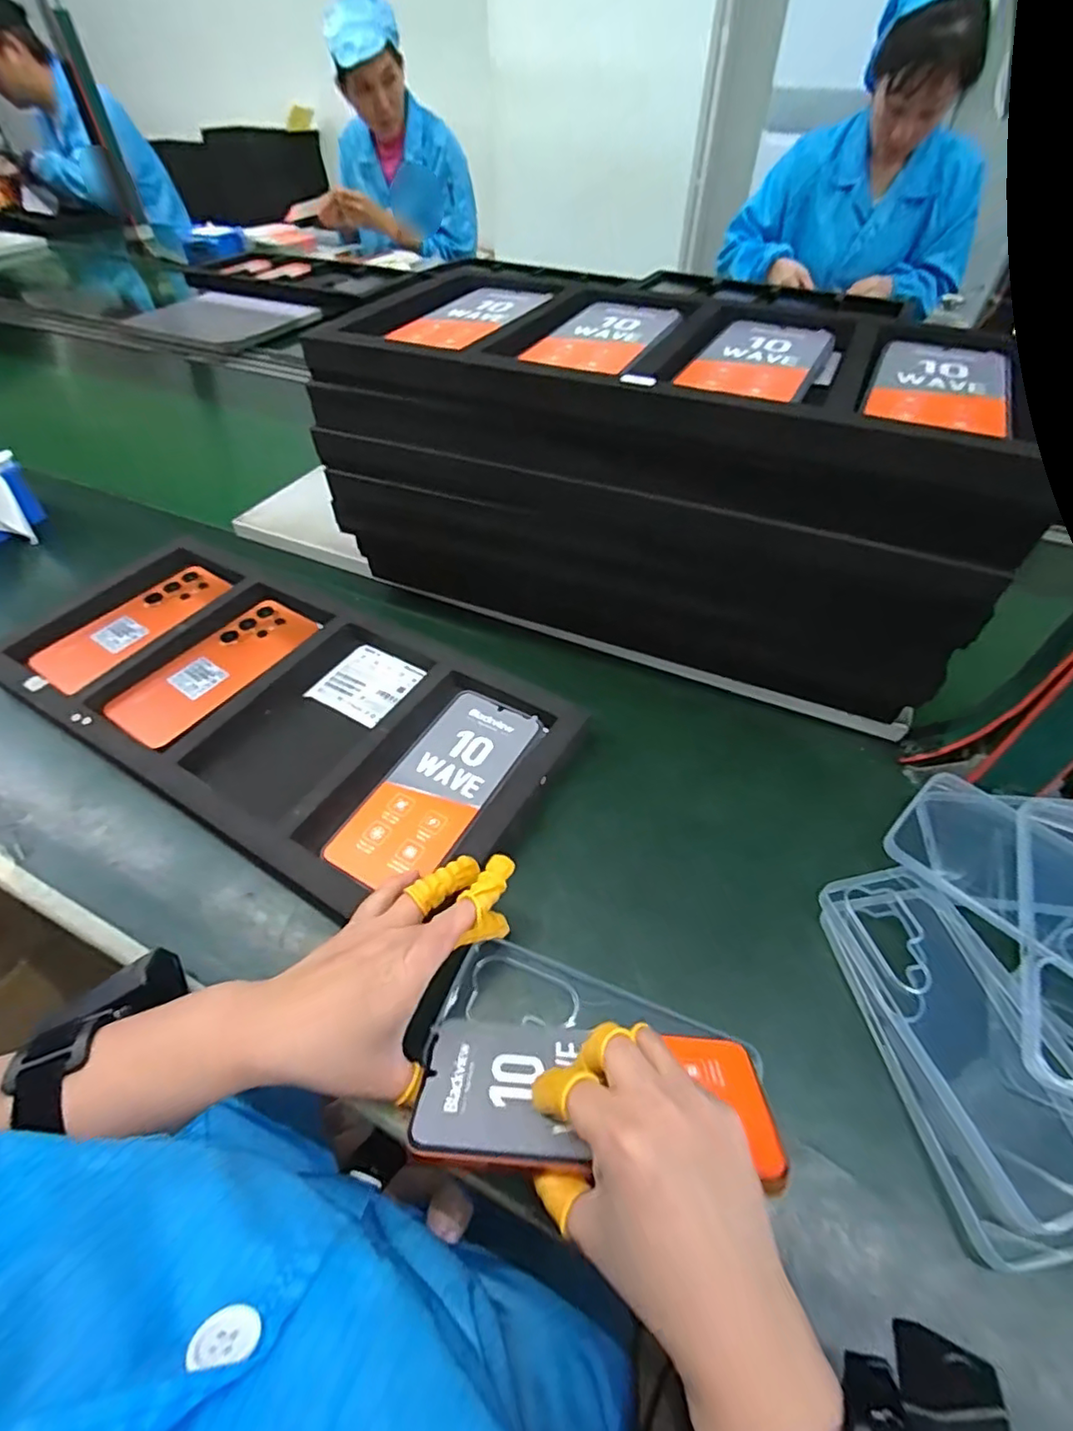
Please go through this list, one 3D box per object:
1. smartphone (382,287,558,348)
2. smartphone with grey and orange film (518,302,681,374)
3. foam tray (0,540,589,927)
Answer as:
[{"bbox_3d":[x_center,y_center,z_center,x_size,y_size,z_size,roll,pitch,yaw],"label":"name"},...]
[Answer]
[{"bbox_3d":[-0.049,-0.327,0.482,0.068,0.005,0.164,21,51,17],"label":"smartphone"},{"bbox_3d":[0.052,-0.284,0.442,0.074,0.006,0.148,20,51,17],"label":"smartphone with grey and orange film"},{"bbox_3d":[-0.226,-0.015,0.490,0.491,0.033,0.206,25,52,20],"label":"foam tray"}]

